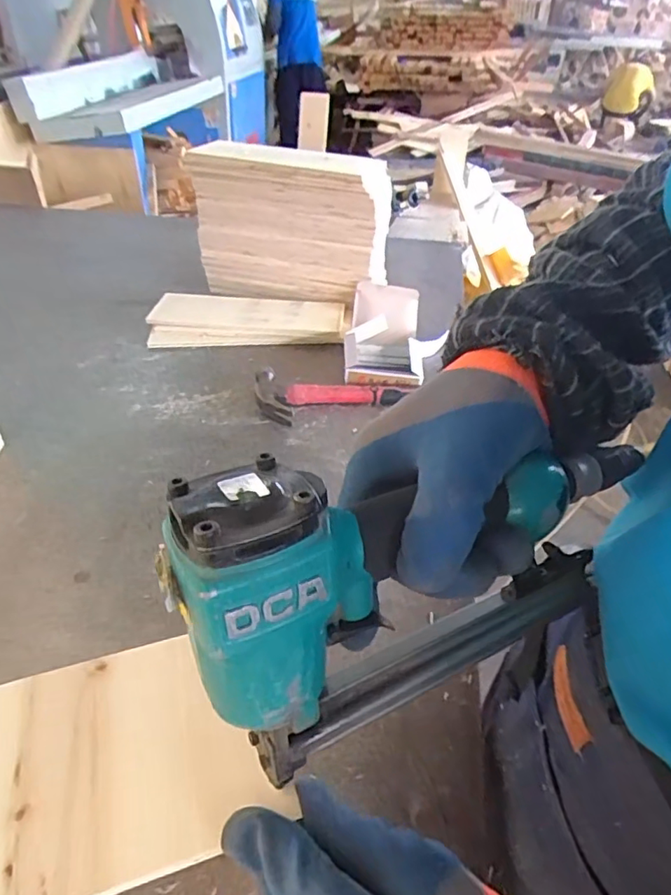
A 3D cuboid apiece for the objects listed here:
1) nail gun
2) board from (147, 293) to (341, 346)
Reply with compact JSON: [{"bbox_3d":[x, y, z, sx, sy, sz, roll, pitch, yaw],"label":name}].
[{"bbox_3d":[0.042,0.053,0.270,0.227,0.142,0.065,-19,45,-24],"label":"nail gun"},{"bbox_3d":[-0.158,-0.242,1.034,0.342,0.031,0.161,-1,40,-5],"label":"board"}]

